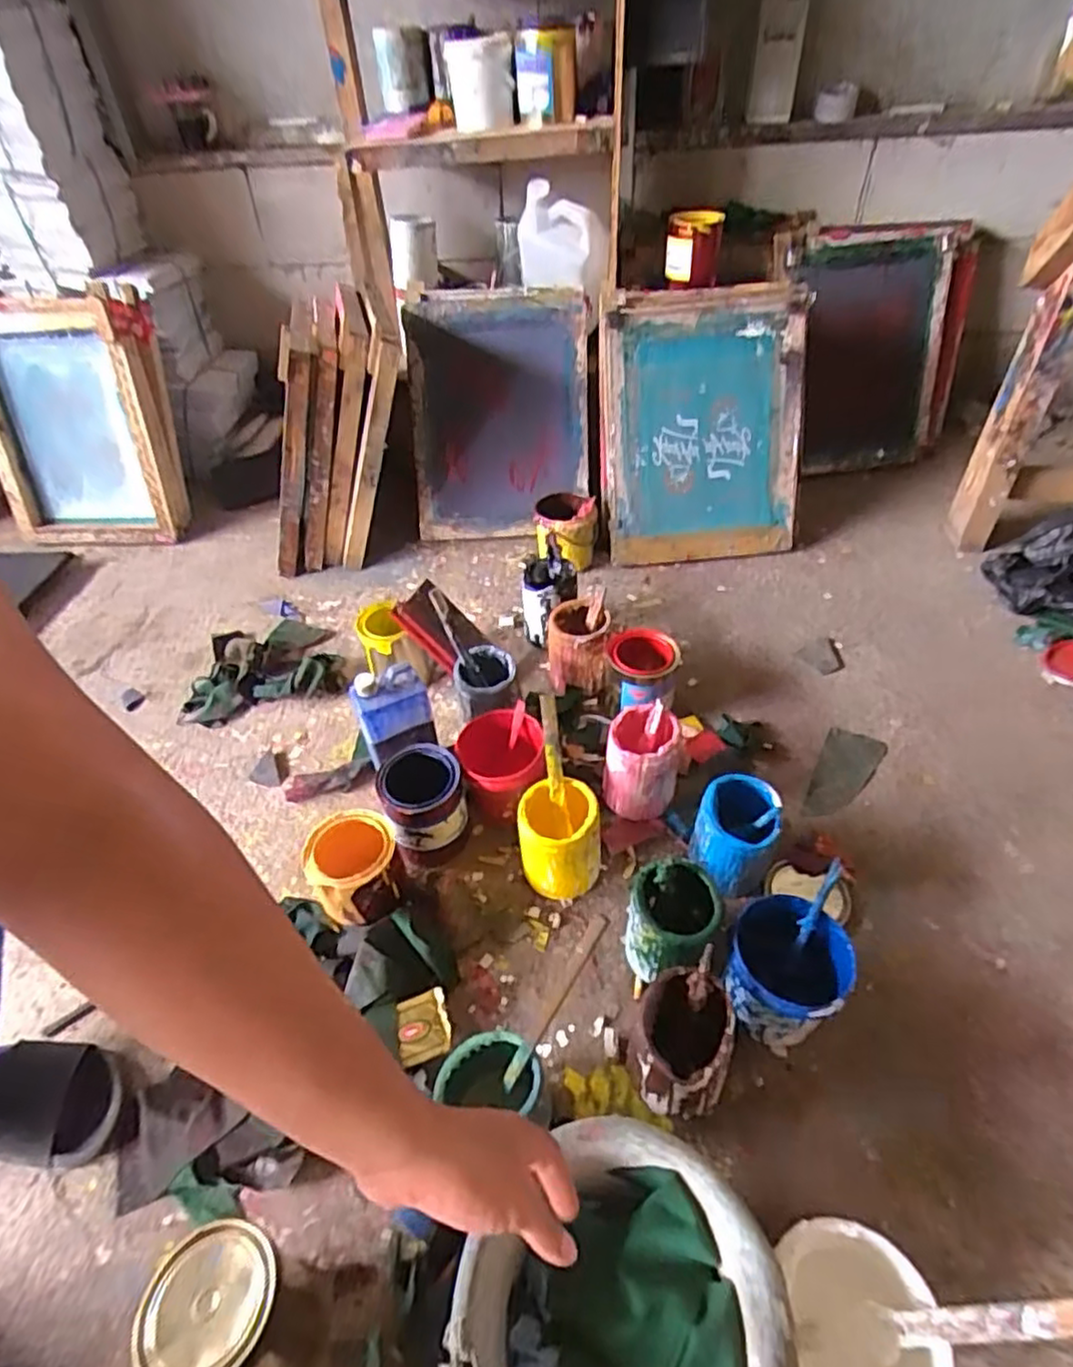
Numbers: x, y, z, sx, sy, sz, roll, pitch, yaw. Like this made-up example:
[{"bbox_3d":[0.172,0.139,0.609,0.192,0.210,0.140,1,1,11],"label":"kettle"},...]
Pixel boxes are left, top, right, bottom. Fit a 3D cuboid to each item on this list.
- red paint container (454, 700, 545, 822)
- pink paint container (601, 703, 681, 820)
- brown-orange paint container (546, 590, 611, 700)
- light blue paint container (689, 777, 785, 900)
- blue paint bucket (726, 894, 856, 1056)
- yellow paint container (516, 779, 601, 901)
[{"bbox_3d":[-0.048,0.119,0.991,0.114,0.106,0.135,-8,44,-3],"label":"red paint container"},{"bbox_3d":[0.151,0.114,0.989,0.100,0.139,0.109,-3,43,2],"label":"pink paint container"},{"bbox_3d":[0.072,-0.063,1.171,0.099,0.160,0.099,2,44,7],"label":"brown-orange paint container"},{"bbox_3d":[0.255,0.203,0.895,0.099,0.129,0.109,14,47,19],"label":"light blue paint container"},{"bbox_3d":[0.280,0.330,0.776,0.119,0.125,0.123,-3,43,2],"label":"blue paint bucket"},{"bbox_3d":[0.032,0.212,0.906,0.098,0.147,0.100,-3,43,2],"label":"yellow paint container"}]

